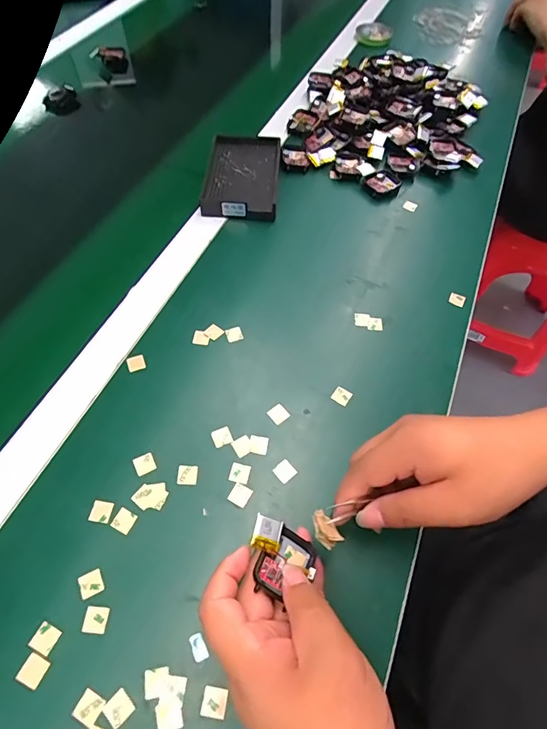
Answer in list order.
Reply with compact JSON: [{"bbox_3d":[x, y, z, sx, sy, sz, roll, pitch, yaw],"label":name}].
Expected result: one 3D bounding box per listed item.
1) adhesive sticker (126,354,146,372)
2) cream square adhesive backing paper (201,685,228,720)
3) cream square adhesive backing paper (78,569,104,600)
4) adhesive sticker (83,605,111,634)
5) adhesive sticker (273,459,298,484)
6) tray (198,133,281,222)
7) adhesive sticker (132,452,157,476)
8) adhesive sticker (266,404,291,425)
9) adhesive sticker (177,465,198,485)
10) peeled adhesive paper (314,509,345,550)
[{"bbox_3d":[-0.130,-0.001,0.391,0.016,0.004,0.016,-20,65,-13],"label":"adhesive sticker"},{"bbox_3d":[-0.038,0.218,0.267,0.016,0.004,0.015,8,54,7],"label":"cream square adhesive backing paper"},{"bbox_3d":[-0.132,0.157,0.296,0.016,0.004,0.016,-21,62,-14],"label":"cream square adhesive backing paper"},{"bbox_3d":[-0.123,0.177,0.287,0.016,0.004,0.016,5,54,-3],"label":"adhesive sticker"},{"bbox_3d":[0.010,0.088,0.343,0.016,0.004,0.016,-37,67,-21],"label":"adhesive sticker"},{"bbox_3d":[-0.039,-0.240,0.523,0.088,0.024,0.145,2,59,-1],"label":"tray"},{"bbox_3d":[-0.107,0.083,0.343,0.016,0.004,0.016,-23,65,-17],"label":"adhesive sticker"},{"bbox_3d":[0.004,0.044,0.369,0.016,0.004,0.016,-36,67,-21],"label":"adhesive sticker"},{"bbox_3d":[-0.071,0.091,0.340,0.016,0.004,0.016,1,60,-1],"label":"adhesive sticker"},{"bbox_3d":[0.035,0.112,0.277,0.025,0.005,0.019,47,37,3],"label":"peeled adhesive paper"}]

